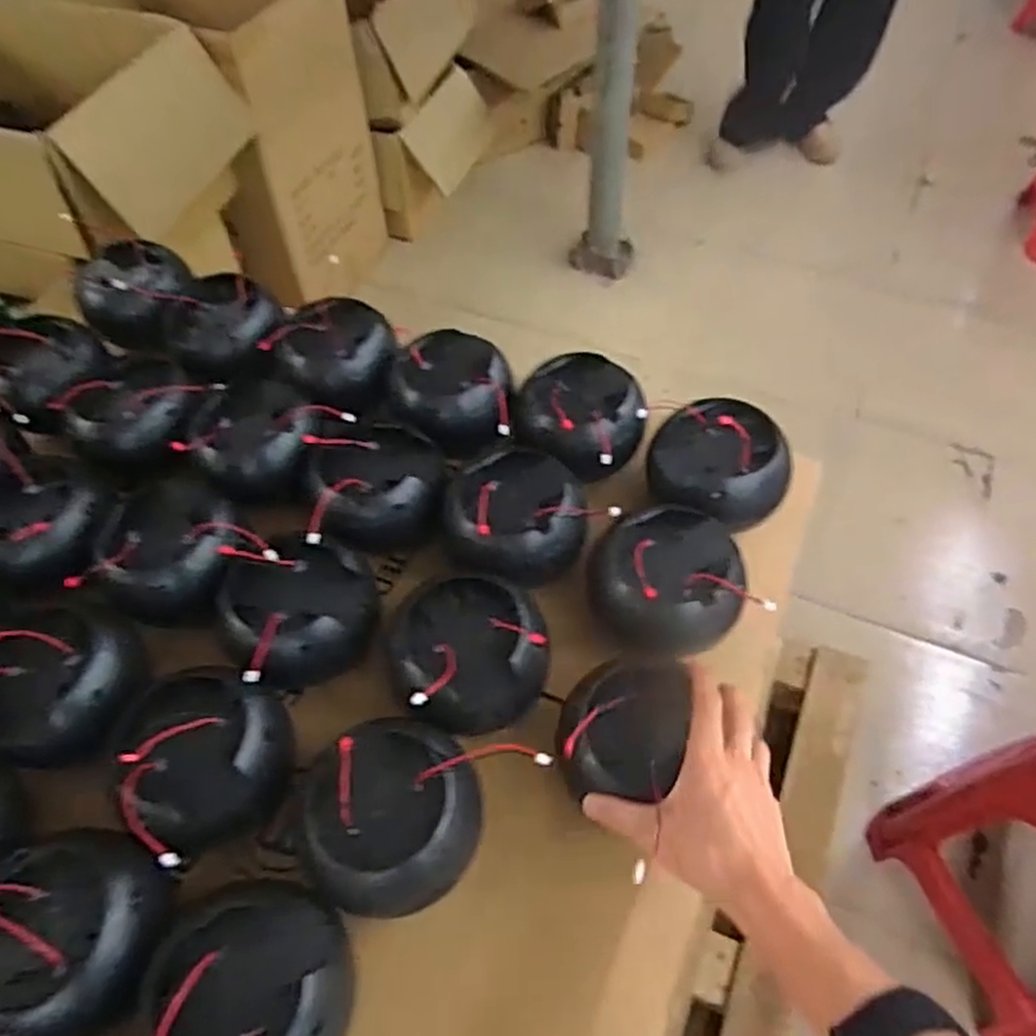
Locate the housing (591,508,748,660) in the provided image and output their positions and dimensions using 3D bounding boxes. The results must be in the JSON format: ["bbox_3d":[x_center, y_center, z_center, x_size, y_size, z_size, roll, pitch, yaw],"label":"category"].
[{"bbox_3d":[0.131,0.052,0.639,0.126,0.070,0.116,-1,55,2],"label":"housing"}]

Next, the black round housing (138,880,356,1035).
[{"bbox_3d":[-0.171,0.301,0.488,0.118,0.051,0.124,-1,55,2],"label":"black round housing"}]

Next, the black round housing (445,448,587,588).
[{"bbox_3d":[0.002,-0.008,0.697,0.118,0.066,0.116,-1,55,2],"label":"black round housing"}]

